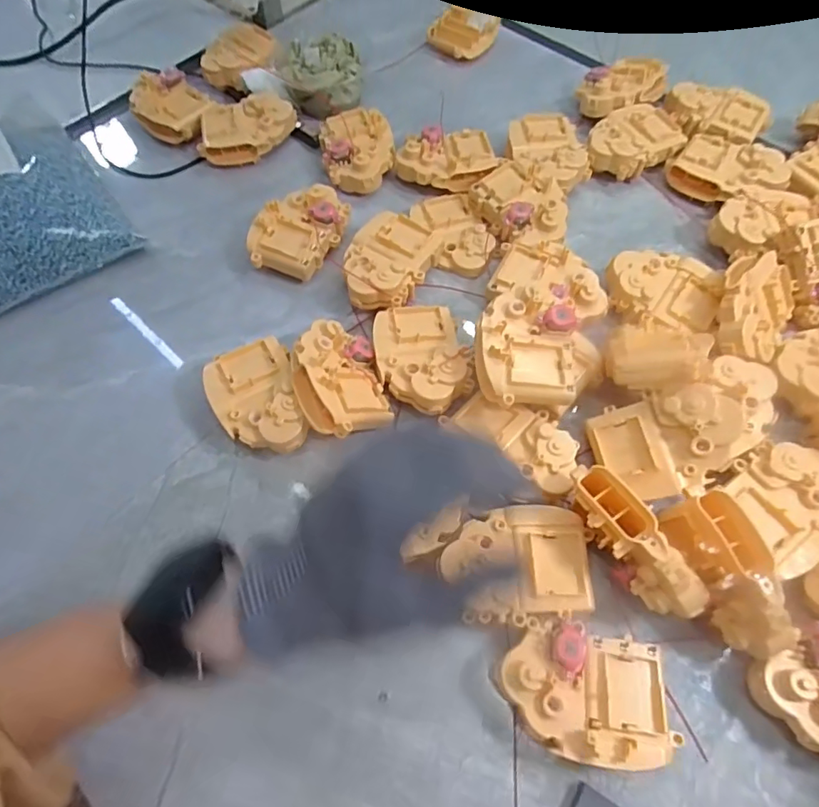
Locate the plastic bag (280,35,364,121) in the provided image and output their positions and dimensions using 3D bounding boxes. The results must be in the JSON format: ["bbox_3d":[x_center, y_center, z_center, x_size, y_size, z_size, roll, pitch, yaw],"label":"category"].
[{"bbox_3d":[-0.096,-0.359,0.570,0.087,0.050,0.087,-9,63,-3],"label":"plastic bag"}]

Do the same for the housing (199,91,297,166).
[{"bbox_3d":[-0.171,-0.291,0.549,0.099,0.037,0.067,-9,63,-3],"label":"housing"}]

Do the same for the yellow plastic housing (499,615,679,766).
[{"bbox_3d":[0.105,0.174,0.315,0.100,0.039,0.074,1,63,2],"label":"yellow plastic housing"}]

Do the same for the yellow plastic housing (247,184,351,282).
[{"bbox_3d":[-0.102,-0.160,0.485,0.068,0.039,0.101,25,66,13],"label":"yellow plastic housing"}]

